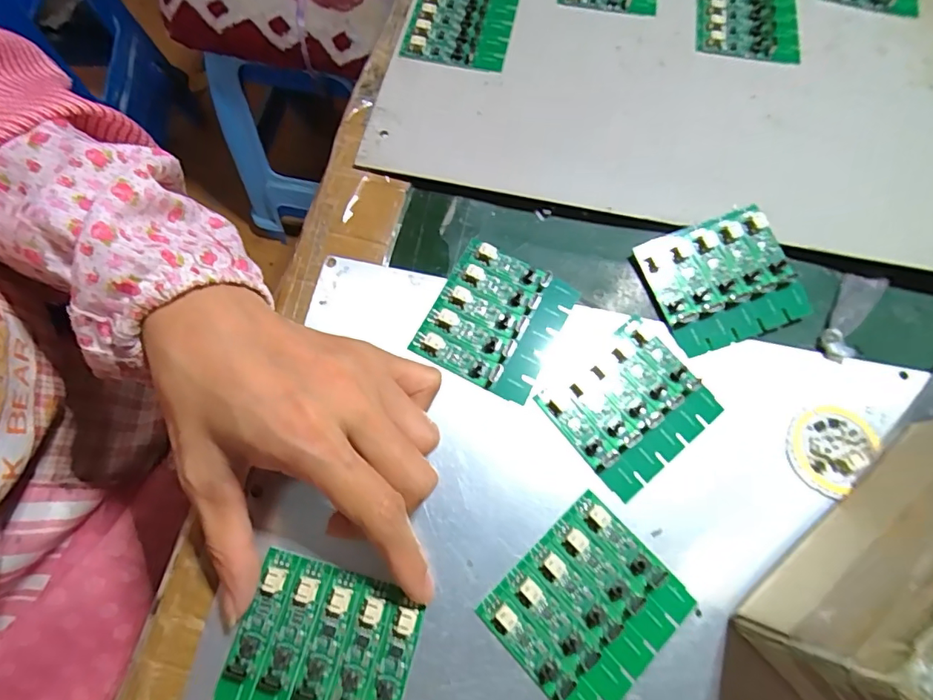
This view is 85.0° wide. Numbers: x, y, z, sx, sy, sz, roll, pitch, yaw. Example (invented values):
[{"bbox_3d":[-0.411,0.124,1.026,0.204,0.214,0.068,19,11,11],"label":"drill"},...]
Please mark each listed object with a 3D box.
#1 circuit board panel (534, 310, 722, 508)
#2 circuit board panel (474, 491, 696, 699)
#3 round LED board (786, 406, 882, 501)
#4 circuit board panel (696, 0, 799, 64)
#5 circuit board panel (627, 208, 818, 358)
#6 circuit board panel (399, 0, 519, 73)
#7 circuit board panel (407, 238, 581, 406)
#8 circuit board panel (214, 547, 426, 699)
[{"bbox_3d":[0.075,0.025,0.236,0.067,0.004,0.060,-37,76,-13],"label":"circuit board panel"},{"bbox_3d":[0.049,0.105,0.207,0.068,0.005,0.060,-41,77,-14],"label":"circuit board panel"},{"bbox_3d":[0.167,0.043,0.234,0.034,0.005,0.042,43,75,12],"label":"round LED board"},{"bbox_3d":[0.175,-0.208,0.317,0.062,0.004,0.069,9,71,2],"label":"circuit board panel"},{"bbox_3d":[0.128,-0.036,0.255,0.067,0.013,0.061,-18,73,-7],"label":"circuit board panel"},{"bbox_3d":[-0.002,-0.197,0.306,0.059,0.008,0.067,12,71,2],"label":"circuit board panel"},{"bbox_3d":[0.015,-0.015,0.248,0.059,0.006,0.067,27,73,7],"label":"circuit board panel"},{"bbox_3d":[-0.057,0.119,0.198,0.068,0.006,0.062,15,72,4],"label":"circuit board panel"}]

